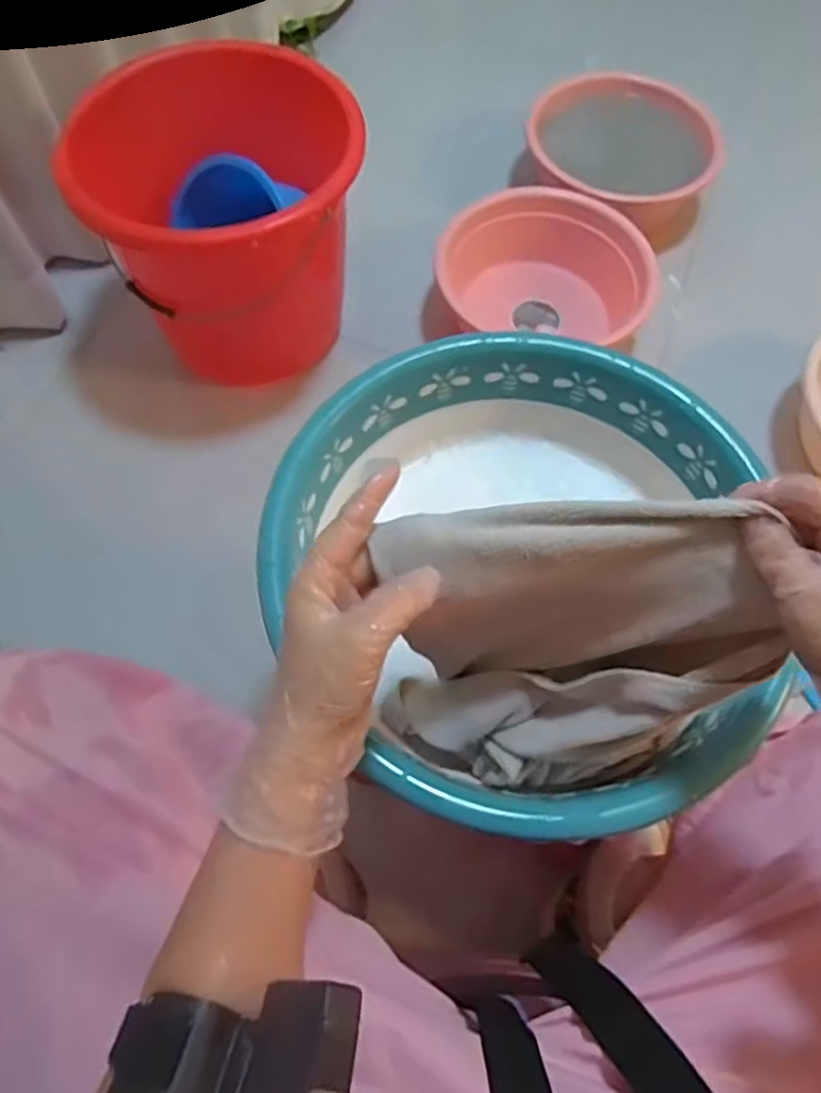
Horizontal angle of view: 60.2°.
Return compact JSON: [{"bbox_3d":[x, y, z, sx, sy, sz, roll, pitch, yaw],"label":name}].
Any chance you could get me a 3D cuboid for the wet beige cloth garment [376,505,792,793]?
[{"bbox_3d":[0.088,0.066,0.414,0.206,0.187,0.113,4,65,0],"label":"wet beige cloth garment"}]

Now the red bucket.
[{"bbox_3d":[-0.227,-0.388,0.937,0.319,0.341,0.317,1,65,-1],"label":"red bucket"}]

